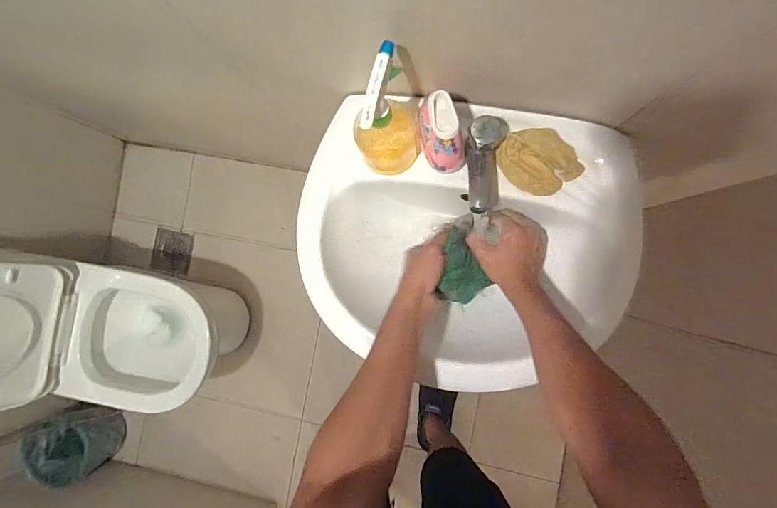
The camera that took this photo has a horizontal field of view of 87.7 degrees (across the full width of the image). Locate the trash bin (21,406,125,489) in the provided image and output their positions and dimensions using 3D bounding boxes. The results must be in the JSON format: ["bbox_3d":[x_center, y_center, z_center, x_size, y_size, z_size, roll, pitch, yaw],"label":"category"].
[{"bbox_3d":[-1.094,0.672,1.445,0.214,0.220,0.229,0,89,6],"label":"trash bin"}]

